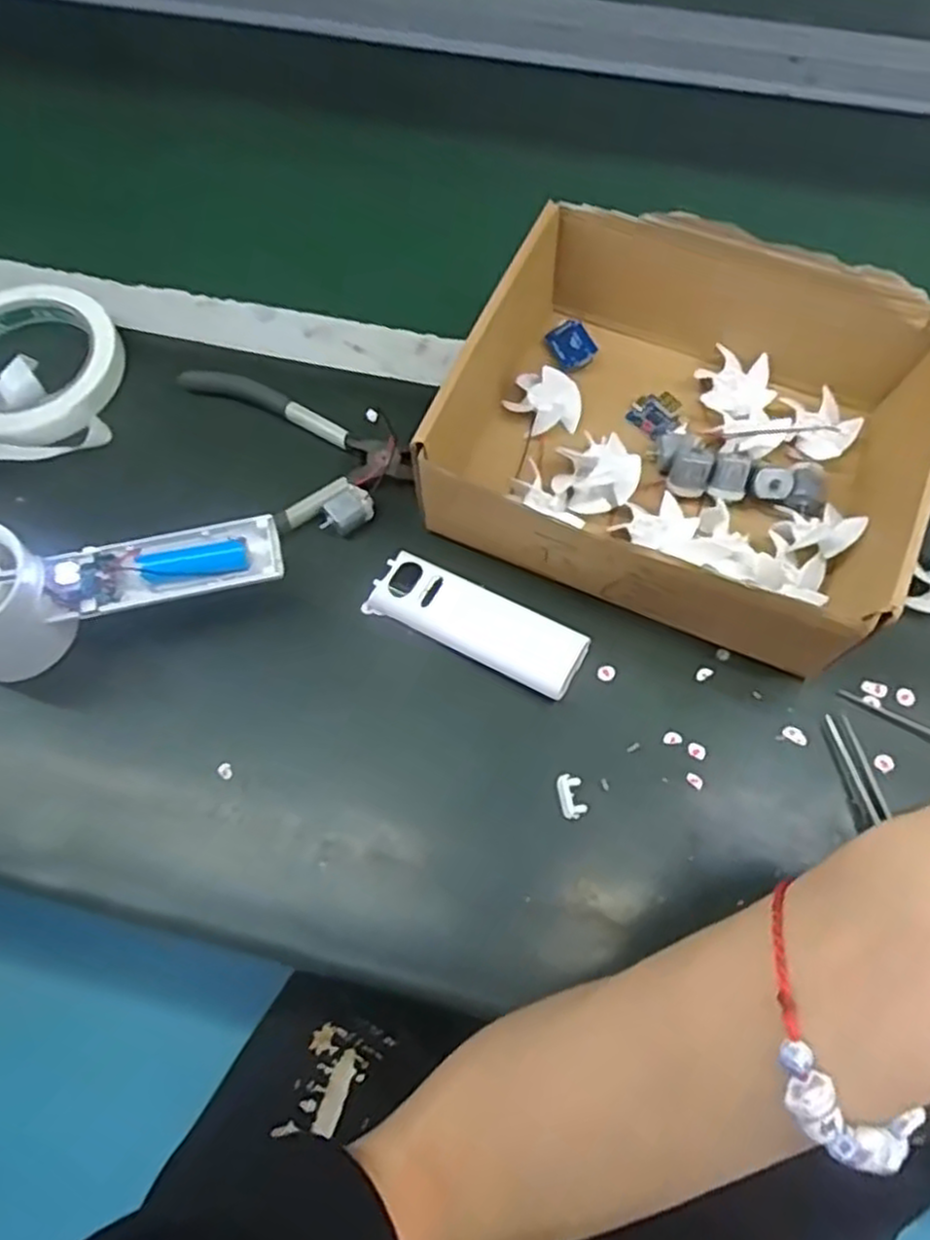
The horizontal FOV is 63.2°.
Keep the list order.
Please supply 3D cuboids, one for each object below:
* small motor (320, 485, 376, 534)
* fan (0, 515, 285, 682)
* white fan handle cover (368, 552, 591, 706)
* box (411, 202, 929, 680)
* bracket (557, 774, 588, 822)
[{"bbox_3d":[-0.061,-0.055,0.384,0.027,0.013,0.018,-39,71,-17],"label":"small motor"},{"bbox_3d":[-0.164,-0.020,0.345,0.154,0.059,0.057,-17,66,-9],"label":"fan"},{"bbox_3d":[0.006,0.000,0.362,0.103,0.014,0.037,25,67,11],"label":"white fan handle cover"},{"bbox_3d":[0.109,-0.097,0.372,0.208,0.076,0.186,21,66,9],"label":"box"},{"bbox_3d":[0.047,0.077,0.332,0.011,0.004,0.019,-11,66,-3],"label":"bracket"}]

